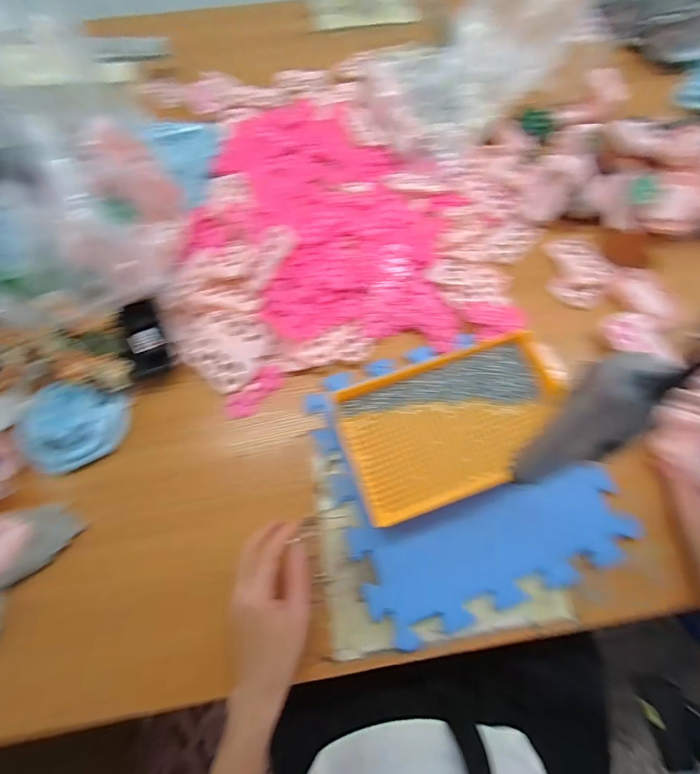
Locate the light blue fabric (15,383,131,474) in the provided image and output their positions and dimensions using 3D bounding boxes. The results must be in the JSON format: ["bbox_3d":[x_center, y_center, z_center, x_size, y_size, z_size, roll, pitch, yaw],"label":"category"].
[{"bbox_3d":[-0.321,0.047,0.426,0.110,0.036,0.093,0,67,2],"label":"light blue fabric"}]

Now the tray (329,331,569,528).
[{"bbox_3d":[0.117,0.038,0.414,0.244,0.028,0.154,-18,68,-6],"label":"tray"}]

